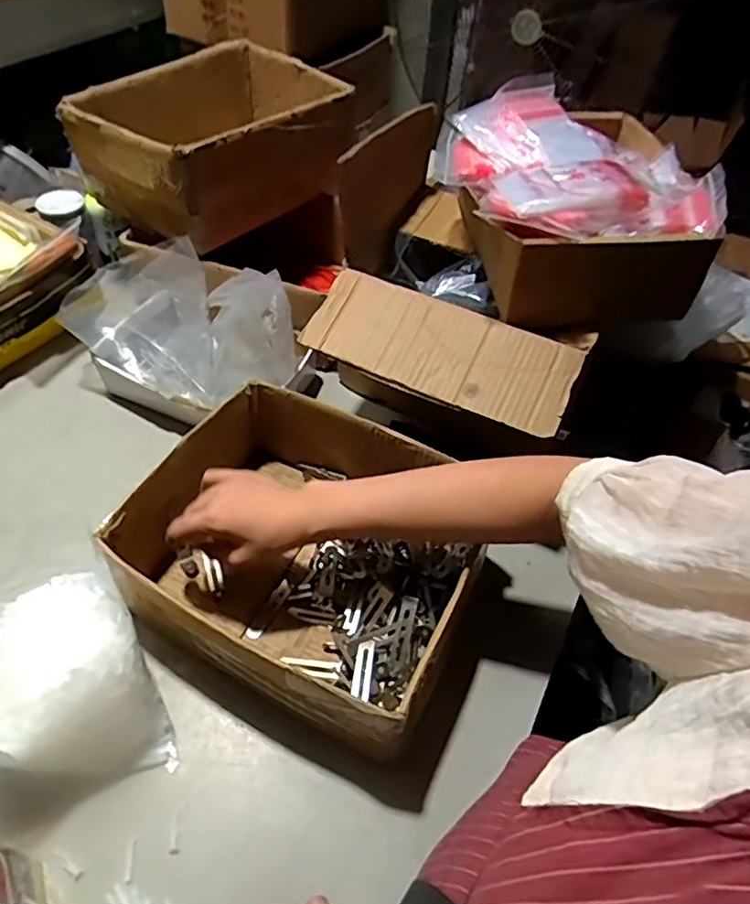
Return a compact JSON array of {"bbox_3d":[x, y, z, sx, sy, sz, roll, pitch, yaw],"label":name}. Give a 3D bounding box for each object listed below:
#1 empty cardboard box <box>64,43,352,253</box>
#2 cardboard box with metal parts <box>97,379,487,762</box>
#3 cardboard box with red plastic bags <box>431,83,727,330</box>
[{"bbox_3d":[-0.218,-0.441,0.854,0.241,0.135,0.341,31,54,19],"label":"empty cardboard box"},{"bbox_3d":[-0.067,0.099,0.602,0.309,0.126,0.262,21,51,12],"label":"cardboard box with metal parts"},{"bbox_3d":[0.223,-0.292,0.707,0.269,0.160,0.287,-3,51,-8],"label":"cardboard box with red plastic bags"}]

